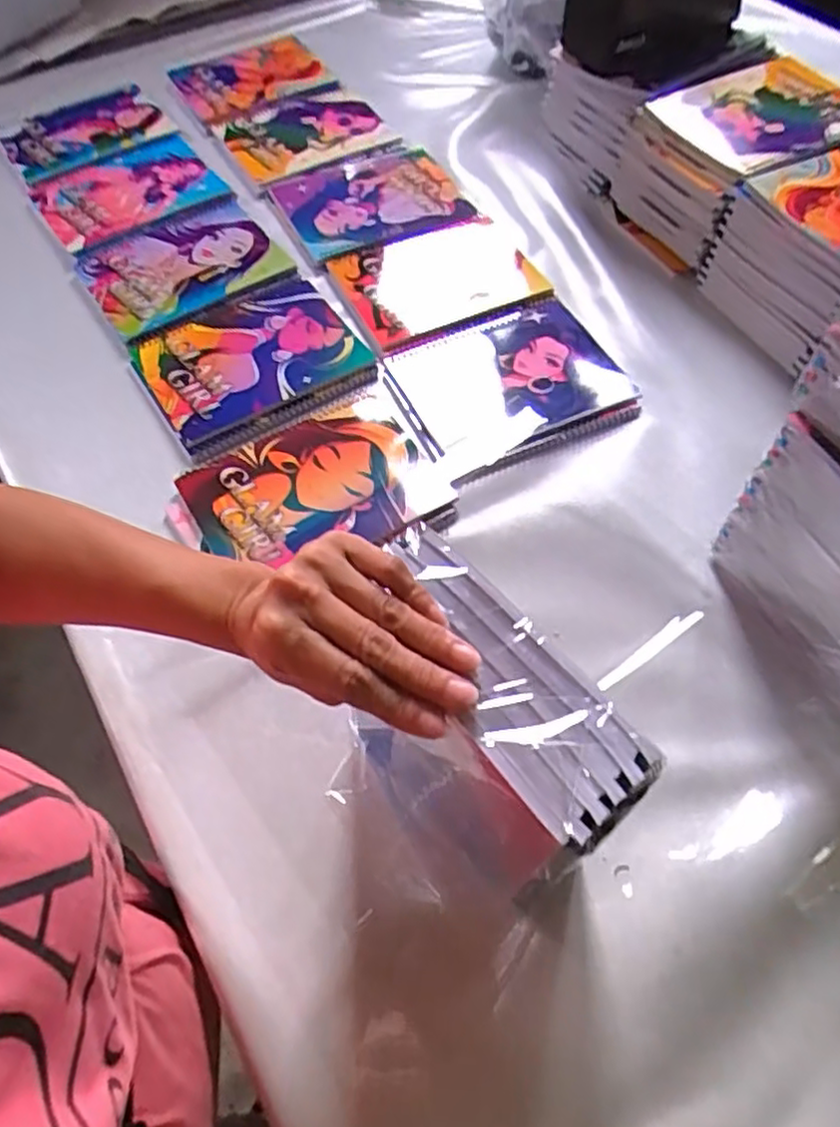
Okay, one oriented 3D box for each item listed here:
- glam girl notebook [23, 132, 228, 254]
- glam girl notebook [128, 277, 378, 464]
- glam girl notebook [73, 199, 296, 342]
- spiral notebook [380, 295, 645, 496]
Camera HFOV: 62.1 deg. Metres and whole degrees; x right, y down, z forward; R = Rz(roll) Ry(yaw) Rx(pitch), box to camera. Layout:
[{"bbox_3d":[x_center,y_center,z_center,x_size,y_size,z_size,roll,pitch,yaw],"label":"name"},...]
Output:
[{"bbox_3d":[-0.342,-0.439,0.818,0.195,0.016,0.156,-27,62,-14],"label":"glam girl notebook"},{"bbox_3d":[-0.159,-0.195,0.673,0.195,0.018,0.166,-30,62,-15],"label":"glam girl notebook"},{"bbox_3d":[-0.249,-0.318,0.747,0.199,0.014,0.157,-31,62,-16],"label":"glam girl notebook"},{"bbox_3d":[0.085,-0.169,0.656,0.196,0.024,0.162,-21,60,-10],"label":"spiral notebook"}]

